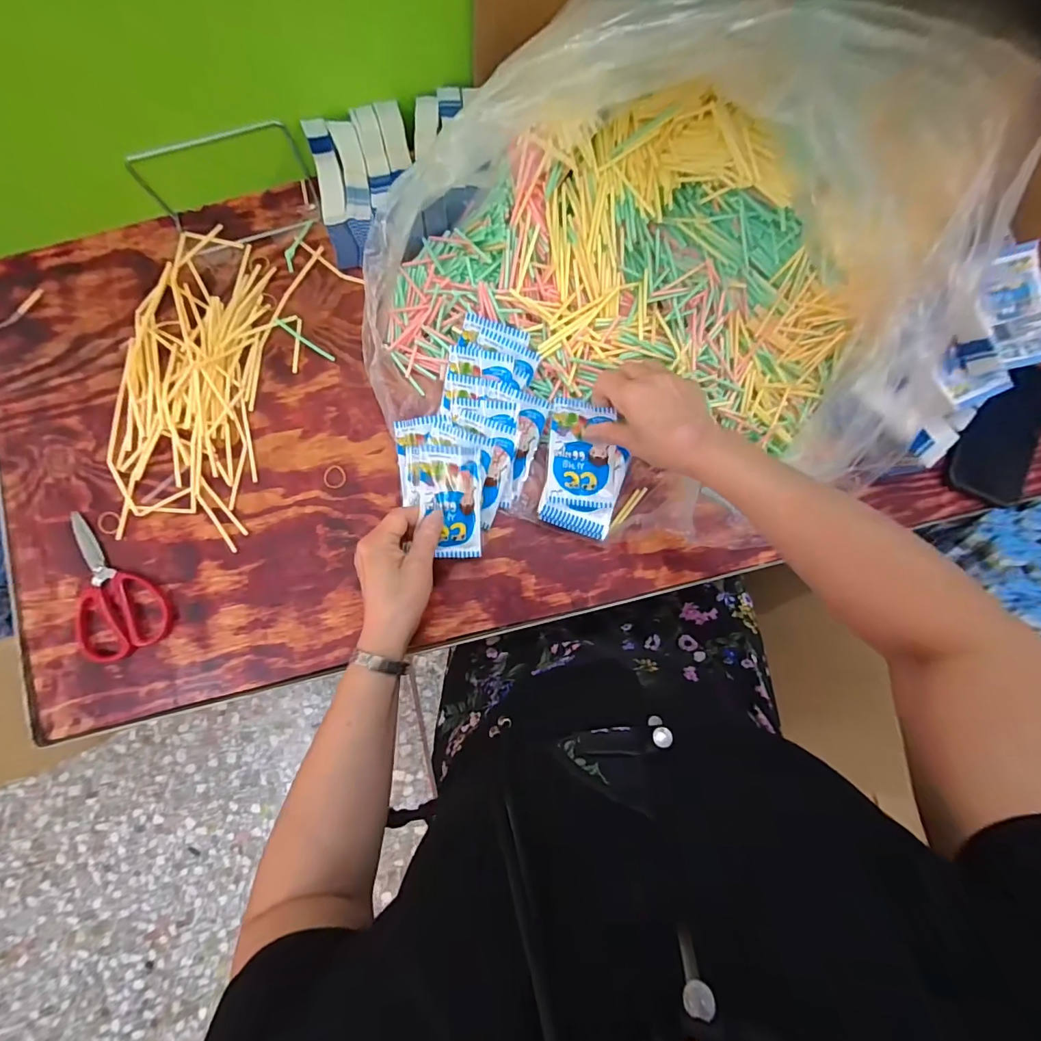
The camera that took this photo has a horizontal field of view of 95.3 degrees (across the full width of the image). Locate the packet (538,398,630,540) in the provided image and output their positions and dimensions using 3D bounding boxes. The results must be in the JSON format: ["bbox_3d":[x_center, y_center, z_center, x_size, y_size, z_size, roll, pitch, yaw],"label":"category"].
[{"bbox_3d":[0.064,-0.052,0.461,0.078,0.018,0.127,8,85,-2],"label":"packet"}]

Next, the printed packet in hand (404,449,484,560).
[{"bbox_3d":[-0.069,-0.016,0.437,0.071,0.015,0.102,-1,101,-24],"label":"printed packet in hand"}]

